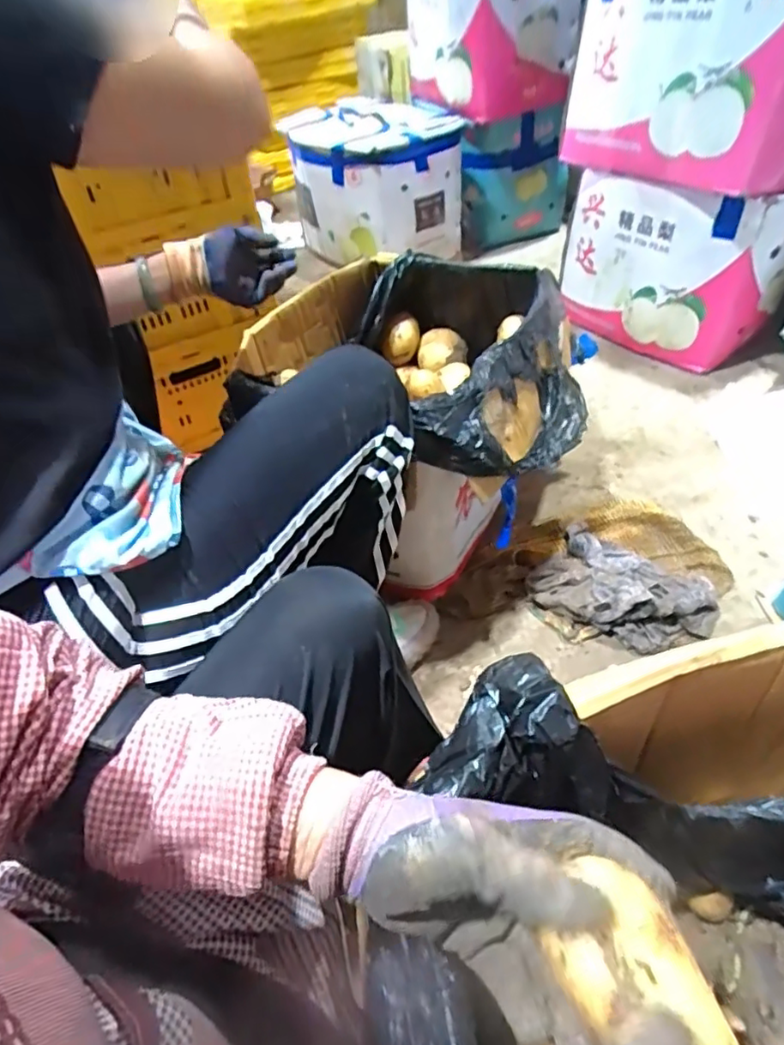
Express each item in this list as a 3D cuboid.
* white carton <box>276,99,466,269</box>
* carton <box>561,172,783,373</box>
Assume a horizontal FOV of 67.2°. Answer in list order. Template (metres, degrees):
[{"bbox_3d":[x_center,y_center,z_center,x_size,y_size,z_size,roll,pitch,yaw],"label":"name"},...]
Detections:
[{"bbox_3d":[-0.047,-0.912,1.594,0.332,0.319,0.447,-29,50,-21],"label":"white carton"},{"bbox_3d":[0.645,-0.593,1.322,0.429,0.365,0.319,32,57,30],"label":"carton"}]

